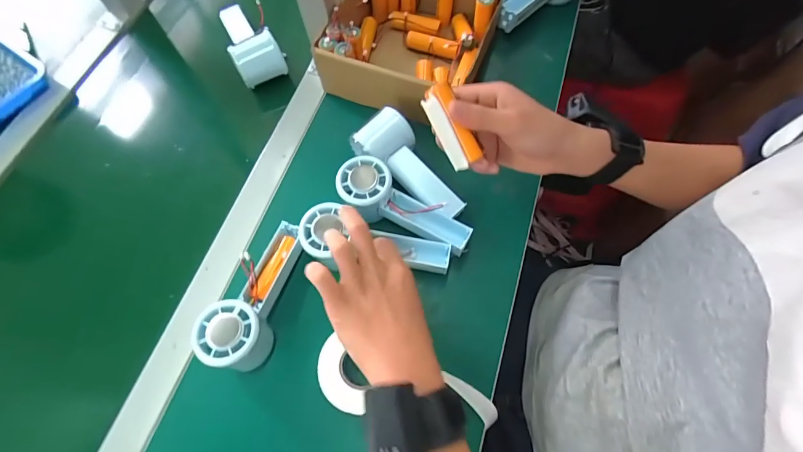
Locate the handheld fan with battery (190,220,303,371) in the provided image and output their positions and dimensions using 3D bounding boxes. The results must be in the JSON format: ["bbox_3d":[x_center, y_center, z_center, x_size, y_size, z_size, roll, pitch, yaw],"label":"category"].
[{"bbox_3d":[-0.145,0.069,0.389,0.056,0.062,0.156,13,56,7],"label":"handheld fan with battery"}]

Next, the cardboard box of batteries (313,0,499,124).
[{"bbox_3d":[0.010,-0.243,0.497,0.181,0.077,0.227,23,70,11],"label":"cardboard box of batteries"}]

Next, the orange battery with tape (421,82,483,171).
[{"bbox_3d":[0.042,-0.084,0.327,0.020,0.017,0.072,-28,95,-9],"label":"orange battery with tape"}]

